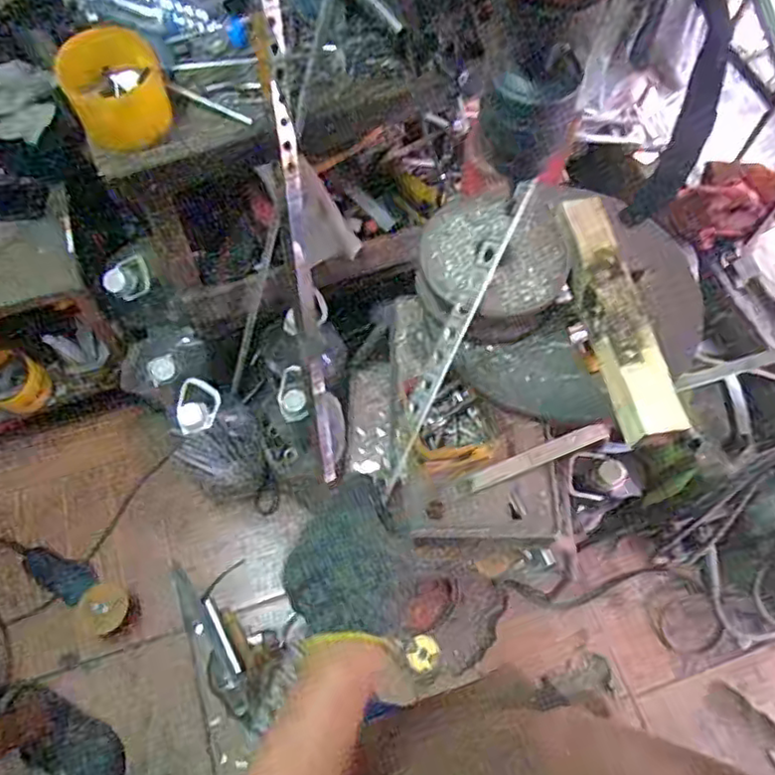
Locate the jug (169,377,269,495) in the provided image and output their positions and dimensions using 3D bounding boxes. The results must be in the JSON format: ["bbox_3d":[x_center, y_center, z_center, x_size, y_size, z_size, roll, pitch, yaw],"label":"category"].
[{"bbox_3d":[-0.346,0.117,1.272,0.163,0.371,0.150,0,65,-1],"label":"jug"}]

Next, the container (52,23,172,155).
[{"bbox_3d":[-0.328,-0.360,0.771,0.114,0.100,0.089,-22,67,-10],"label":"container"}]

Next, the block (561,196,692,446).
[{"bbox_3d":[0.193,-0.064,0.539,0.044,0.027,0.222,-8,66,-5],"label":"block"}]

